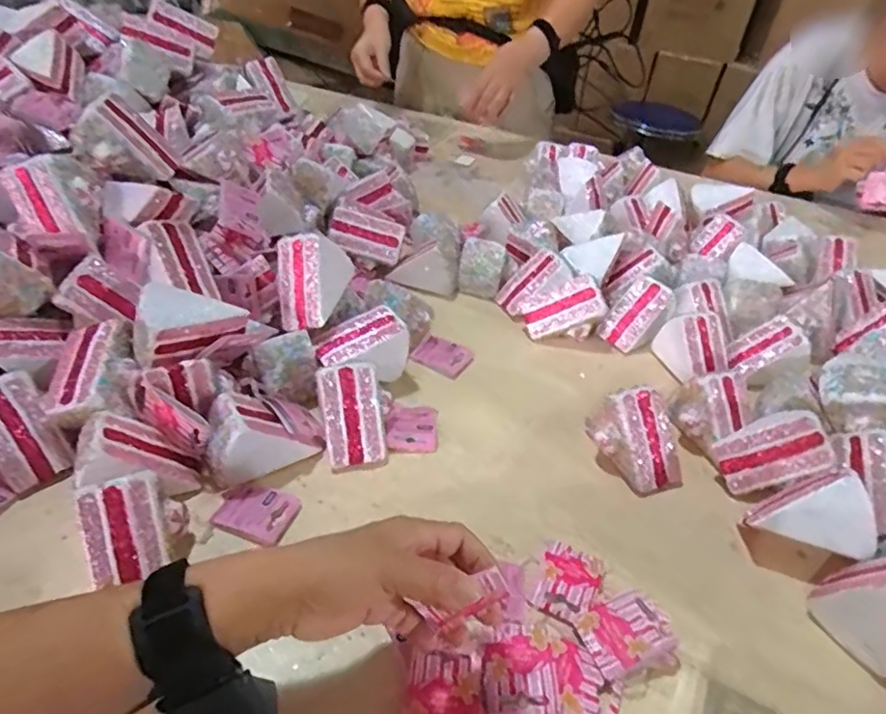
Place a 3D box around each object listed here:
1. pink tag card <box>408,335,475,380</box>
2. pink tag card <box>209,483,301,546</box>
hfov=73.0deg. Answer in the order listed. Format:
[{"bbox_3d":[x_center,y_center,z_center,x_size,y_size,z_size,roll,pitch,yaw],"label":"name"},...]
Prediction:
[{"bbox_3d":[-0.001,-0.001,0.633,0.056,0.005,0.046,29,52,20],"label":"pink tag card"},{"bbox_3d":[-0.142,0.118,0.458,0.054,0.006,0.044,18,39,6],"label":"pink tag card"}]

